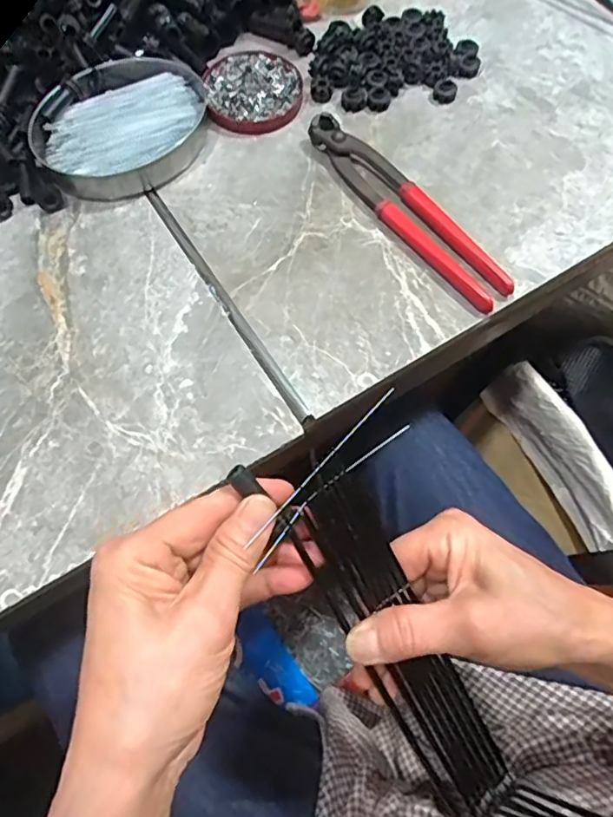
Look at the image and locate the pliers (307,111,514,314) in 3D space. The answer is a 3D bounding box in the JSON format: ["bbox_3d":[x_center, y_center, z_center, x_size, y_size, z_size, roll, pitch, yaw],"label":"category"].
[{"bbox_3d":[0.071,-0.148,0.409,0.034,0.014,0.197,-37,74,-15],"label":"pliers"}]

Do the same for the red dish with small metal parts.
[{"bbox_3d":[-0.044,-0.261,0.456,0.079,0.010,0.077,1,68,-1],"label":"red dish with small metal parts"}]

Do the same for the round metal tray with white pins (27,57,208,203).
[{"bbox_3d":[-0.137,-0.221,0.433,0.102,0.028,0.138,40,72,13],"label":"round metal tray with white pins"}]

